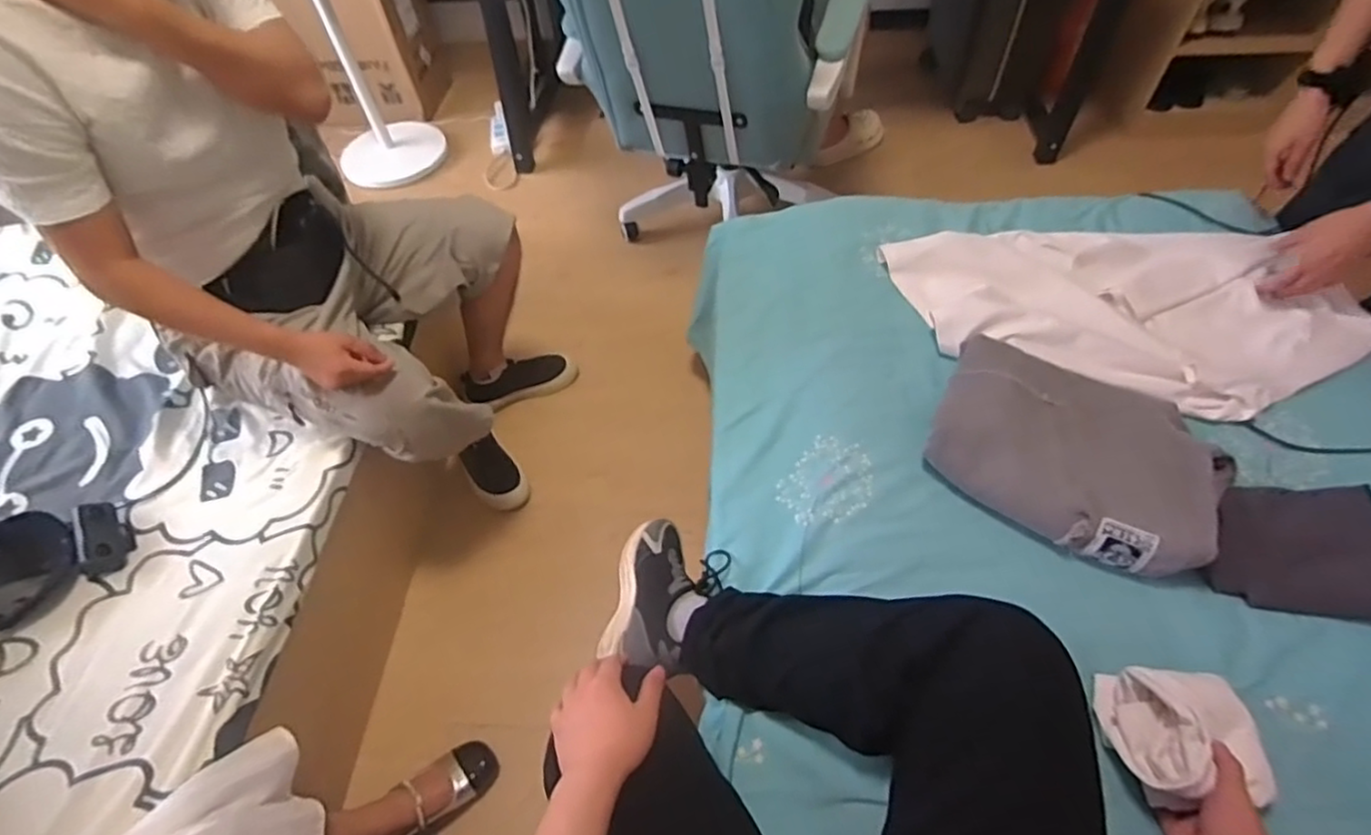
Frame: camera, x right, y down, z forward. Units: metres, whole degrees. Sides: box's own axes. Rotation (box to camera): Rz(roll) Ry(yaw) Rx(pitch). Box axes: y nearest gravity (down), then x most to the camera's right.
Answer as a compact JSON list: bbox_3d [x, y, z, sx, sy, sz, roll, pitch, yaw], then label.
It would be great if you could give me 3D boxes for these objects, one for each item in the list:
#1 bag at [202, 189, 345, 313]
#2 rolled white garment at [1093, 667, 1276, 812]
[{"bbox_3d":[-0.628,-0.245,1.054,0.090,0.126,0.228,15,67,45],"label":"bag"},{"bbox_3d":[0.541,0.339,0.713,0.145,0.077,0.125,4,54,6],"label":"rolled white garment"}]

